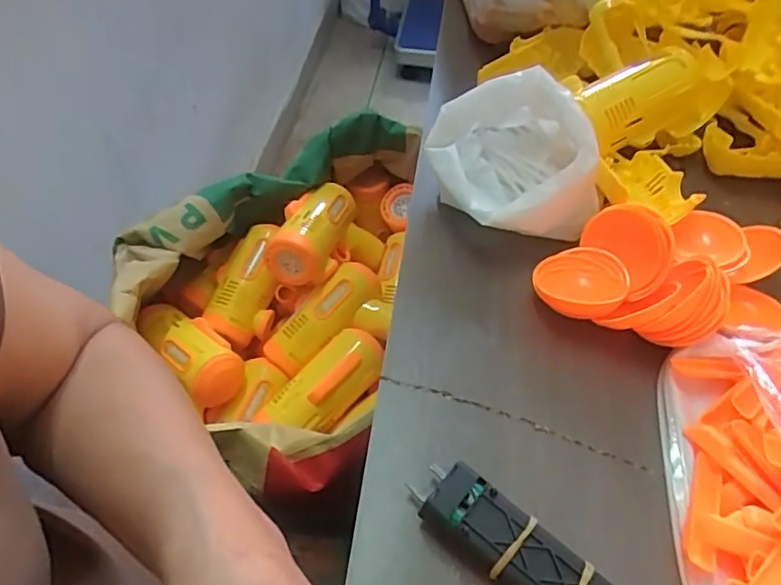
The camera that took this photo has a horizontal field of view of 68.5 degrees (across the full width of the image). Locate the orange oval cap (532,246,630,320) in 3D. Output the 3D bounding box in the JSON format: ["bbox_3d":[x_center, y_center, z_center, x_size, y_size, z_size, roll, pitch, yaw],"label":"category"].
[{"bbox_3d":[0.125,-0.007,0.379,0.056,0.020,0.054,16,52,11],"label":"orange oval cap"}]

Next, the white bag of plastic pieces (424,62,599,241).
[{"bbox_3d":[0.084,-0.098,0.418,0.113,0.073,0.119,-4,51,-7],"label":"white bag of plastic pieces"}]

